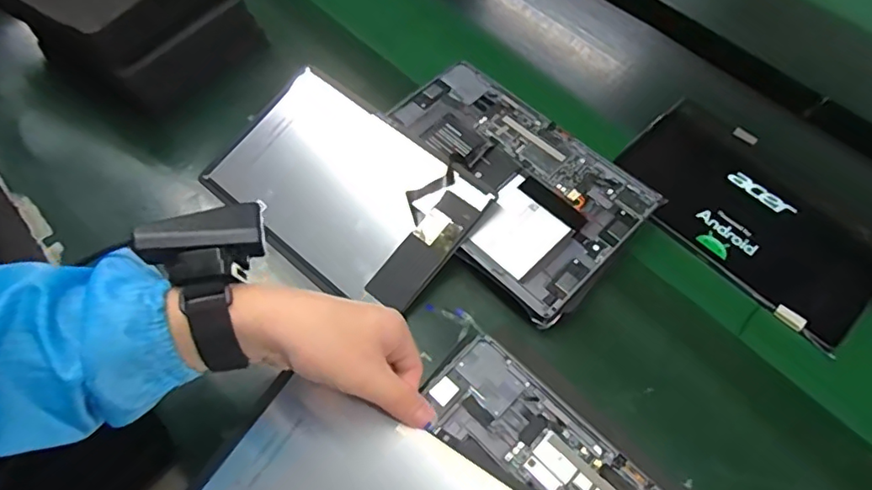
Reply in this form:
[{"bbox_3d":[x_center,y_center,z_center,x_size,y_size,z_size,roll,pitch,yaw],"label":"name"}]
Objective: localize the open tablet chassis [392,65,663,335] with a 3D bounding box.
[{"bbox_3d":[0.060,-0.065,0.516,0.252,0.010,0.169,41,69,19],"label":"open tablet chassis"}]

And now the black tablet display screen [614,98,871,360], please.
[{"bbox_3d":[0.304,-0.034,0.534,0.249,0.010,0.160,41,67,19],"label":"black tablet display screen"}]

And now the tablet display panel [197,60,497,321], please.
[{"bbox_3d":[-0.087,-0.051,0.510,0.240,0.011,0.156,37,84,18],"label":"tablet display panel"}]

